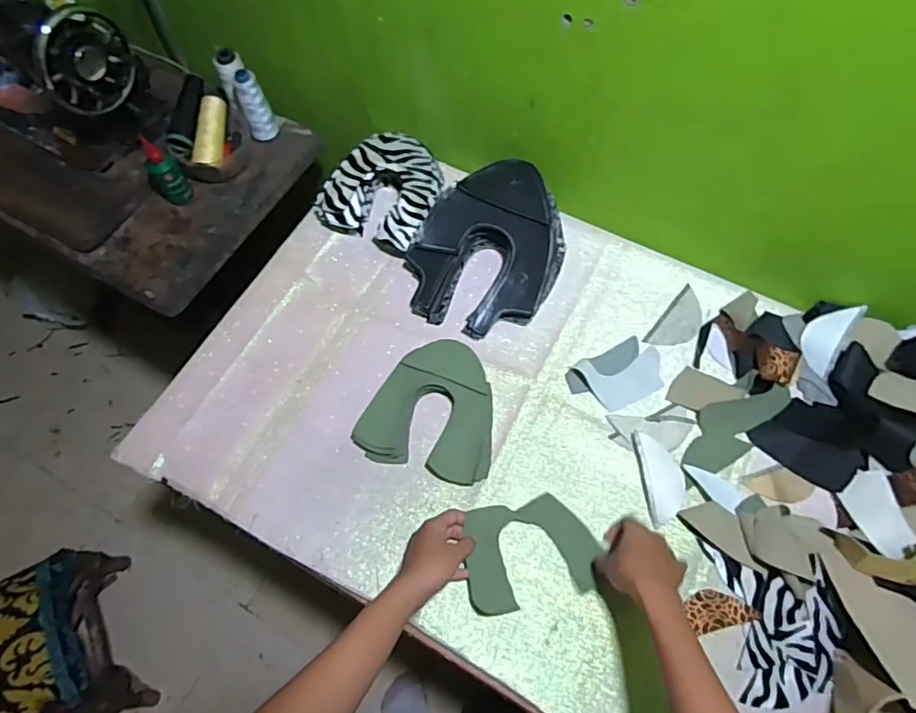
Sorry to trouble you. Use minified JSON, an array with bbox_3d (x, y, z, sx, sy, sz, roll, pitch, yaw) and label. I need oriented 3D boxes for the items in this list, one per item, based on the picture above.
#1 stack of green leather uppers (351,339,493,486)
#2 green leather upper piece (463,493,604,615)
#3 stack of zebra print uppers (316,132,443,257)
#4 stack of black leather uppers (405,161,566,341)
[{"bbox_3d":[-0.029,0.063,0.713,0.166,0.034,0.168,14,68,8],"label":"stack of green leather uppers"},{"bbox_3d":[0.084,0.223,0.648,0.152,0.029,0.111,-12,67,-3],"label":"green leather upper piece"},{"bbox_3d":[-0.106,-0.242,0.827,0.166,0.070,0.162,26,70,12],"label":"stack of zebra print uppers"},{"bbox_3d":[0.044,-0.155,0.772,0.195,0.096,0.243,27,70,13],"label":"stack of black leather uppers"}]

